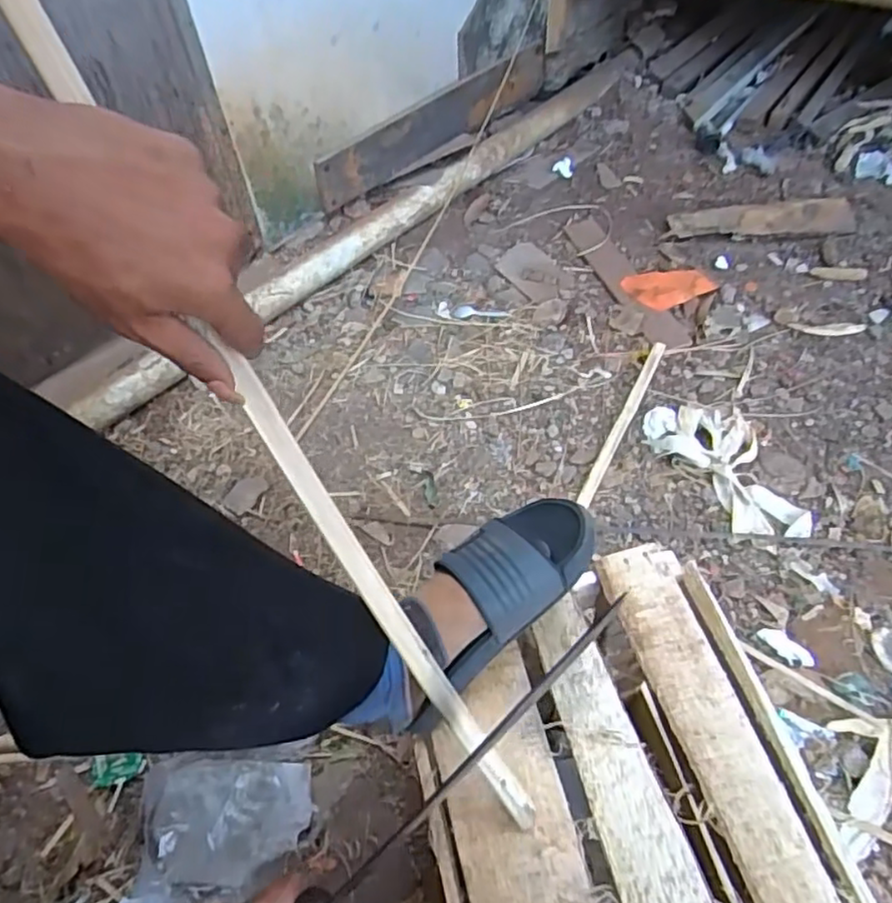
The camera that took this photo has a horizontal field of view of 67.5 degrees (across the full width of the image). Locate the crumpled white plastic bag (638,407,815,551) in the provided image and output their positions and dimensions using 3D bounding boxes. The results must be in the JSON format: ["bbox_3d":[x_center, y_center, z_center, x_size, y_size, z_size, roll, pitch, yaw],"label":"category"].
[{"bbox_3d":[0.522,0.033,1.254,0.197,0.027,0.333,-16,51,-7],"label":"crumpled white plastic bag"}]

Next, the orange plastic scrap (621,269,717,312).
[{"bbox_3d":[0.533,-0.398,1.599,0.198,0.016,0.123,-22,53,-12],"label":"orange plastic scrap"}]

